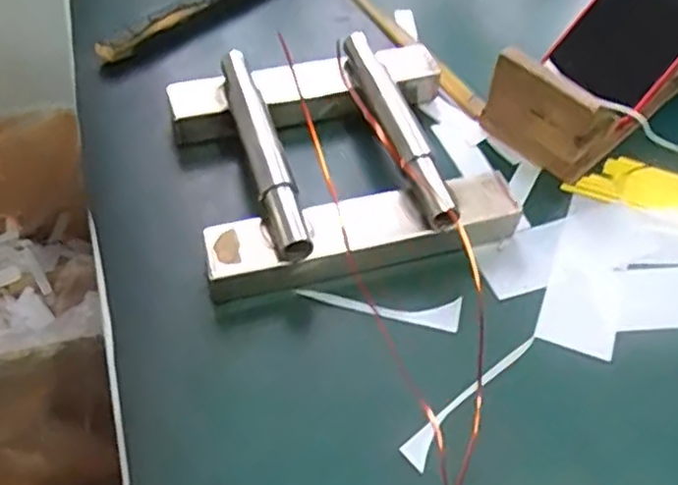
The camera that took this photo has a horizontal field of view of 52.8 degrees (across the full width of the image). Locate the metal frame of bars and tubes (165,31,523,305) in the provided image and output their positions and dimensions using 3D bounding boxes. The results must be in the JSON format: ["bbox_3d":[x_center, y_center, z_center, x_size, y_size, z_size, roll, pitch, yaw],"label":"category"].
[{"bbox_3d":[-0.003,-0.063,0.462,0.194,0.052,0.181,-12,52,-11],"label":"metal frame of bars and tubes"}]

